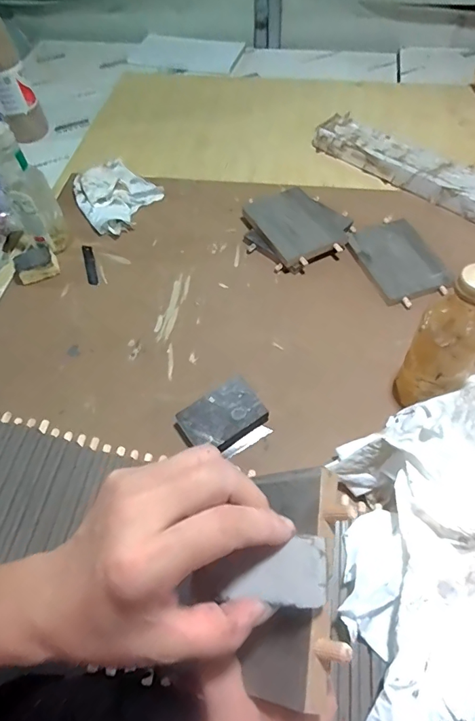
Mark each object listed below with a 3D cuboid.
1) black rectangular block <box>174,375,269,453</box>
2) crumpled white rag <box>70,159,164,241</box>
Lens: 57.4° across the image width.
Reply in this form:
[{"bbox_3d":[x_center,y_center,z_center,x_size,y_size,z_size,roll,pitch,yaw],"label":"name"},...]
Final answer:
[{"bbox_3d":[-0.021,0.074,0.547,0.105,0.031,0.067,-31,63,-14],"label":"black rectangular block"},{"bbox_3d":[-0.230,-0.308,0.798,0.167,0.035,0.157,35,68,21],"label":"crumpled white rag"}]

